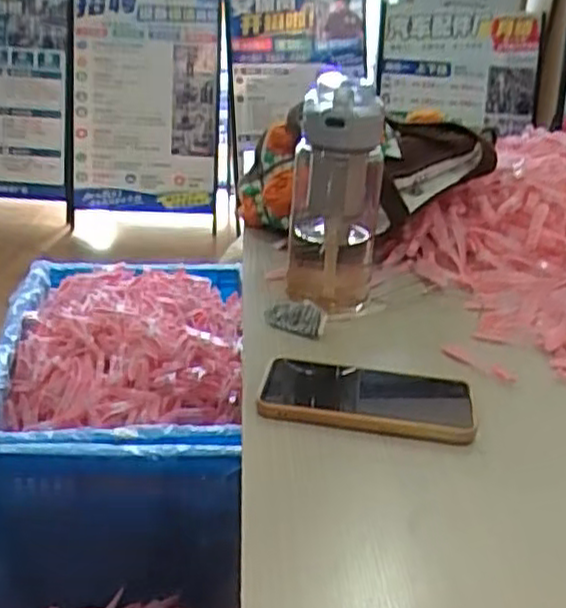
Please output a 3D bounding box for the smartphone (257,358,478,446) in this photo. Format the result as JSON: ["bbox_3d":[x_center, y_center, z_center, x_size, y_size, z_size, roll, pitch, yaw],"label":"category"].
[{"bbox_3d":[0.063,0.070,0.562,0.157,0.010,0.080,9,26,11],"label":"smartphone"}]

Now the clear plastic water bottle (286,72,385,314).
[{"bbox_3d":[0.050,-0.103,0.706,0.082,0.204,0.099,5,25,3],"label":"clear plastic water bottle"}]

